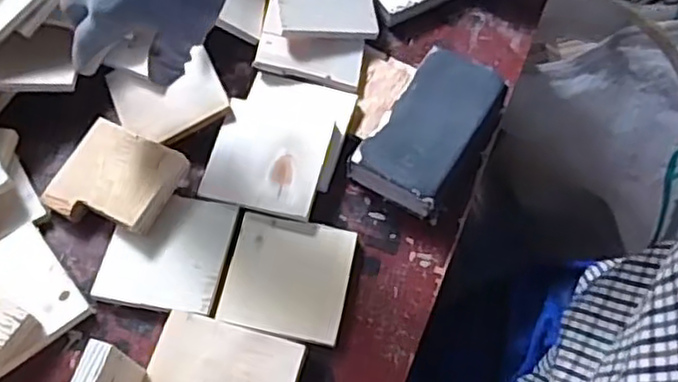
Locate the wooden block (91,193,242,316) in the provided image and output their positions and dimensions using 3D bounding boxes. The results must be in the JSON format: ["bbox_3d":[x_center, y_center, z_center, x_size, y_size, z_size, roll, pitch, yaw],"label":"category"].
[{"bbox_3d":[-0.133,0.047,0.541,0.089,0.009,0.091,10,61,5],"label":"wooden block"}]

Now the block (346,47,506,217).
[{"bbox_3d":[0.076,-0.050,0.577,0.076,0.036,0.137,32,69,14],"label":"block"}]

